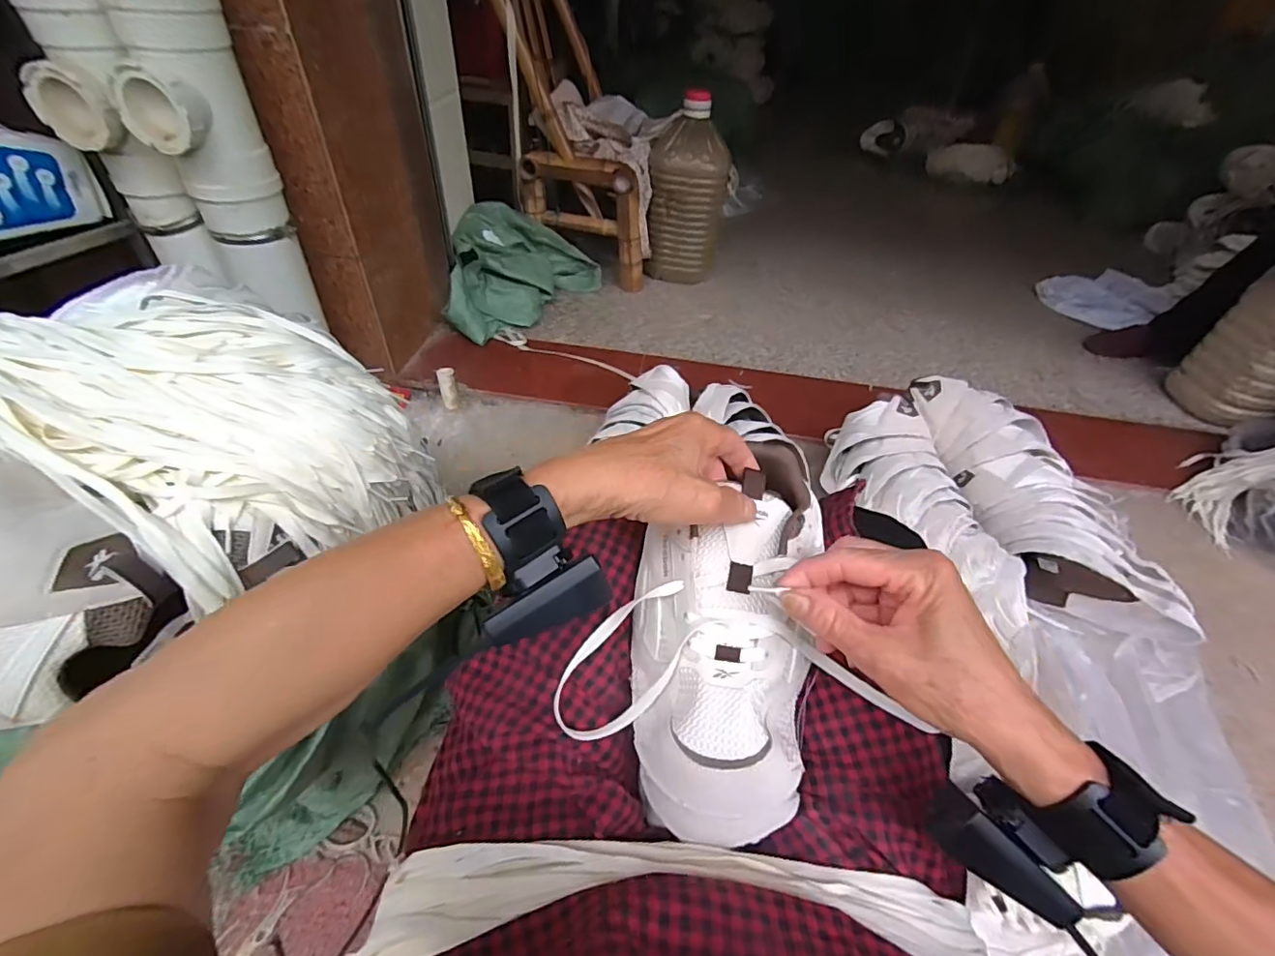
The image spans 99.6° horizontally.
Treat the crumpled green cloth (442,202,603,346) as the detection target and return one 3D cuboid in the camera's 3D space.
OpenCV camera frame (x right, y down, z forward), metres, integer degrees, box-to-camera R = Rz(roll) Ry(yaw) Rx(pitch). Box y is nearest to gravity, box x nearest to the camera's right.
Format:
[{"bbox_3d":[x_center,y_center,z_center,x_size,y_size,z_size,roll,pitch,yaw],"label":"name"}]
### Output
[{"bbox_3d":[-0.261,-0.474,1.265,0.316,0.159,0.381,5,45,-1],"label":"crumpled green cloth"}]

